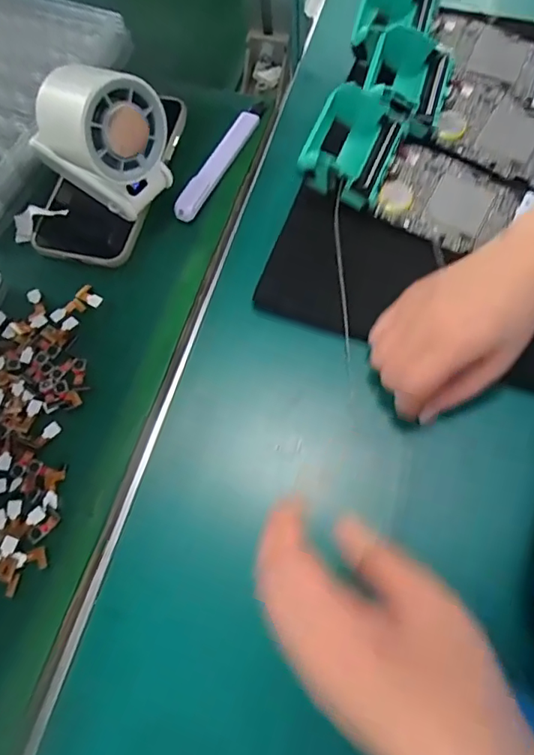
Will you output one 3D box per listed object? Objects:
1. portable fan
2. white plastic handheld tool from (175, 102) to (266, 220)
[{"bbox_3d":[-0.112,-0.158,0.345,0.079,0.091,0.064,37,73,16],"label":"portable fan"},{"bbox_3d":[-0.034,-0.173,0.396,0.016,0.012,0.132,24,70,11],"label":"white plastic handheld tool"}]

